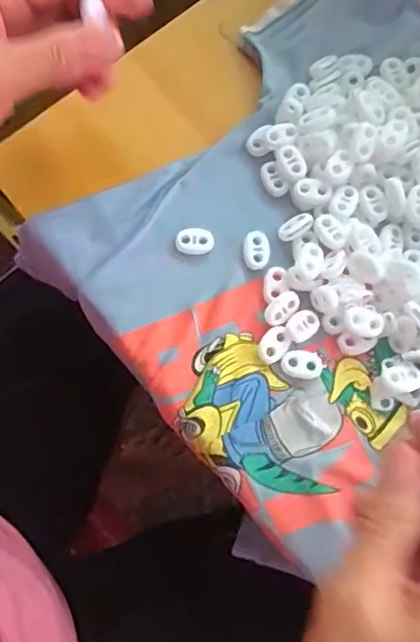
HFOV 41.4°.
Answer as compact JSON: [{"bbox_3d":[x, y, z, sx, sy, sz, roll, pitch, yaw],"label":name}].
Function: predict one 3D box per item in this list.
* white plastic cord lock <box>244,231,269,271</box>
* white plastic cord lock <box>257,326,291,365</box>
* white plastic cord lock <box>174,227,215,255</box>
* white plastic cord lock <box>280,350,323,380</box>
[{"bbox_3d":[0.027,-0.042,0.327,0.015,0.004,0.022,1,78,0],"label":"white plastic cord lock"},{"bbox_3d":[0.036,0.014,0.314,0.015,0.004,0.022,35,80,7],"label":"white plastic cord lock"},{"bbox_3d":[-0.009,-0.047,0.330,0.022,0.004,0.016,-2,78,0],"label":"white plastic cord lock"},{"bbox_3d":[0.051,0.024,0.312,0.023,0.004,0.015,10,78,2],"label":"white plastic cord lock"}]

